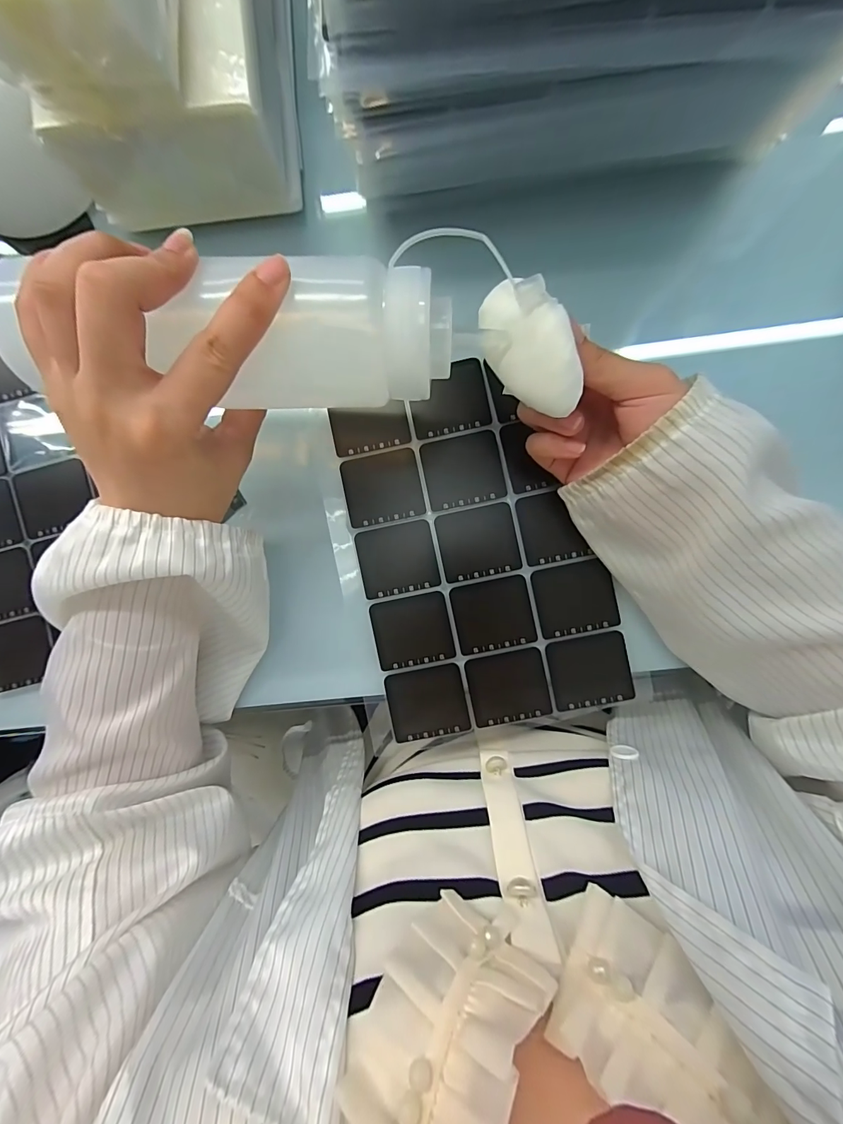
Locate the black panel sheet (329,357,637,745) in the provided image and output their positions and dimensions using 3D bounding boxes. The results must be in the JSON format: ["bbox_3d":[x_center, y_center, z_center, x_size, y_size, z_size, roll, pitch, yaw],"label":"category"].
[{"bbox_3d":[0.041,-0.007,0.287,0.170,0.004,0.246,-12,90,2],"label":"black panel sheet"}]

